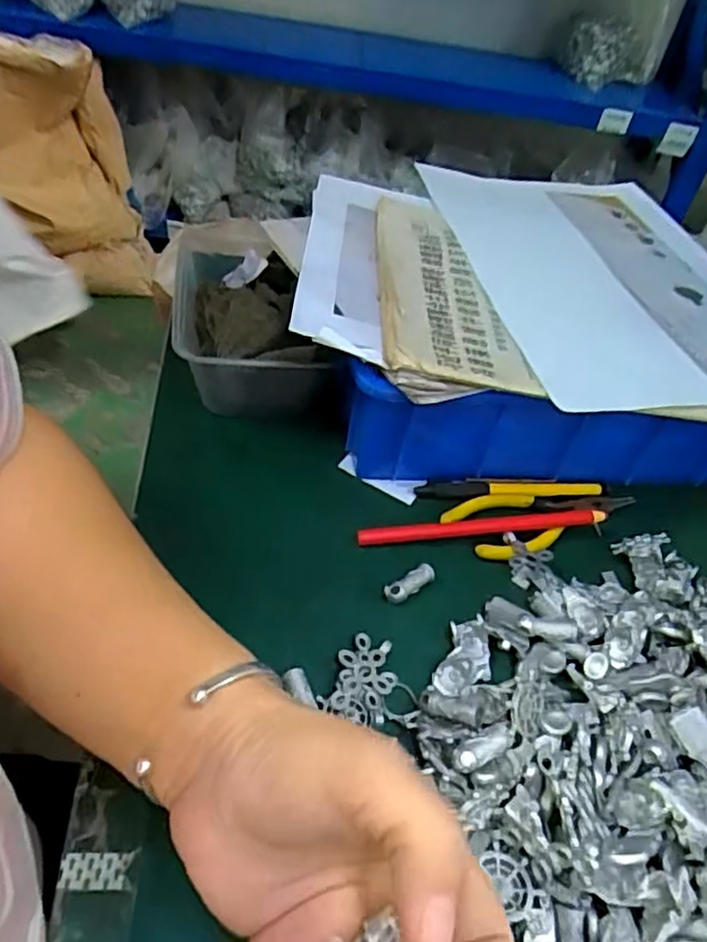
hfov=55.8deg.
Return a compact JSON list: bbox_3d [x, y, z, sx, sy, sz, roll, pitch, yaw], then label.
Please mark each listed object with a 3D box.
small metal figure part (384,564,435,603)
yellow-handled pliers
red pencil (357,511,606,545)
[{"bbox_3d":[0.032,0.061,0.368,0.032,0.005,0.010,-18,52,-28],"label":"small metal figure part"},{"bbox_3d":[0.124,0.030,0.427,0.137,0.017,0.046,-5,47,-18],"label":"yellow-handled pliers"},{"bbox_3d":[0.080,0.034,0.408,0.158,0.012,0.007,-1,45,-13],"label":"red pencil"}]

